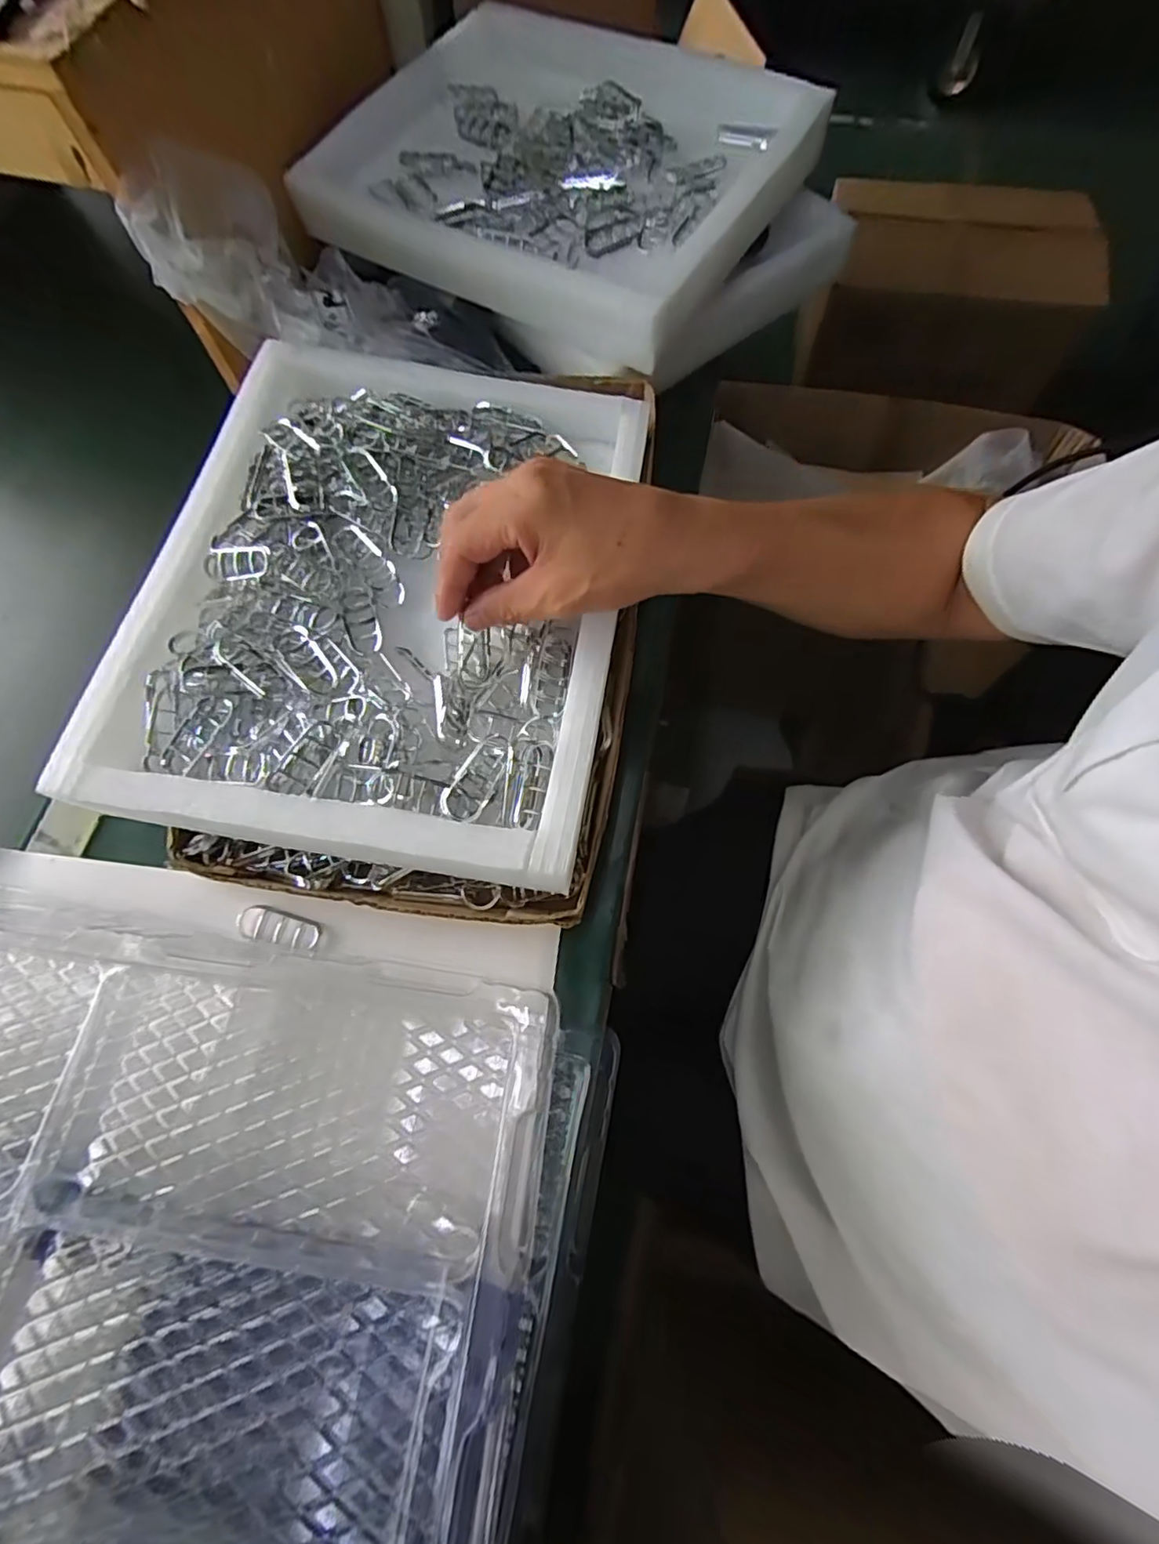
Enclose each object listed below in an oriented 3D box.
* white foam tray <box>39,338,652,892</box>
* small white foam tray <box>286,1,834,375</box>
[{"bbox_3d":[-0.118,-0.121,0.372,0.291,0.036,0.360,8,71,4],"label":"white foam tray"},{"bbox_3d":[-0.018,-0.510,0.495,0.365,0.043,0.283,30,73,11],"label":"small white foam tray"}]

